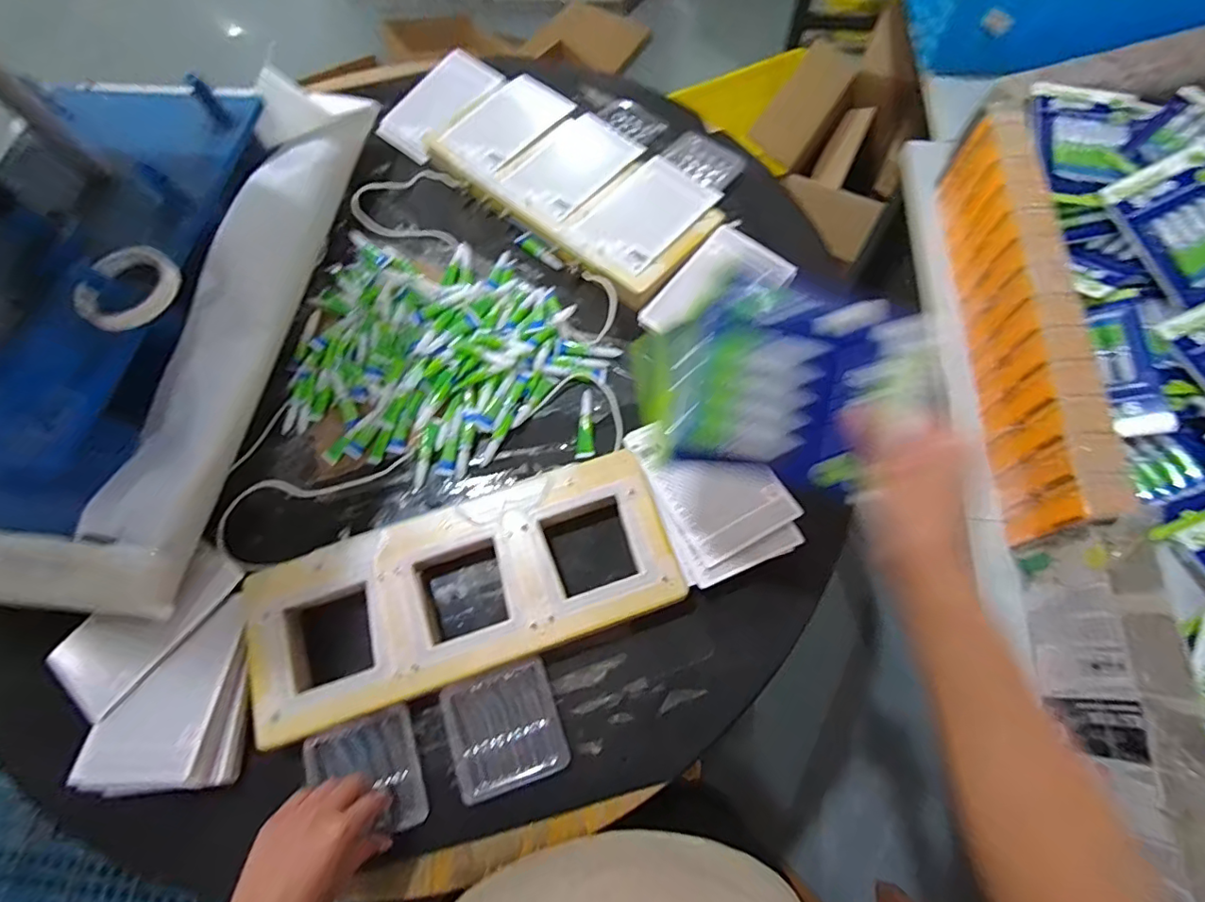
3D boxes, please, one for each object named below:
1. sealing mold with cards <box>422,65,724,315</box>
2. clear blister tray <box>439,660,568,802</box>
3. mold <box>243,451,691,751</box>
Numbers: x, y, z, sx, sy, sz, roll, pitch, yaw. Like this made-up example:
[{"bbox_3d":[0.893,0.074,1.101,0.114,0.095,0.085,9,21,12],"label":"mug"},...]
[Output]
[{"bbox_3d":[-0.040,-0.377,0.748,0.198,0.030,0.412,-43,72,-14],"label":"sealing mold with cards"},{"bbox_3d":[-0.094,0.264,0.519,0.108,0.012,0.102,-18,68,-5],"label":"clear blister tray"},{"bbox_3d":[-0.139,0.137,0.551,0.425,0.022,0.163,-18,68,-5],"label":"mold"}]

